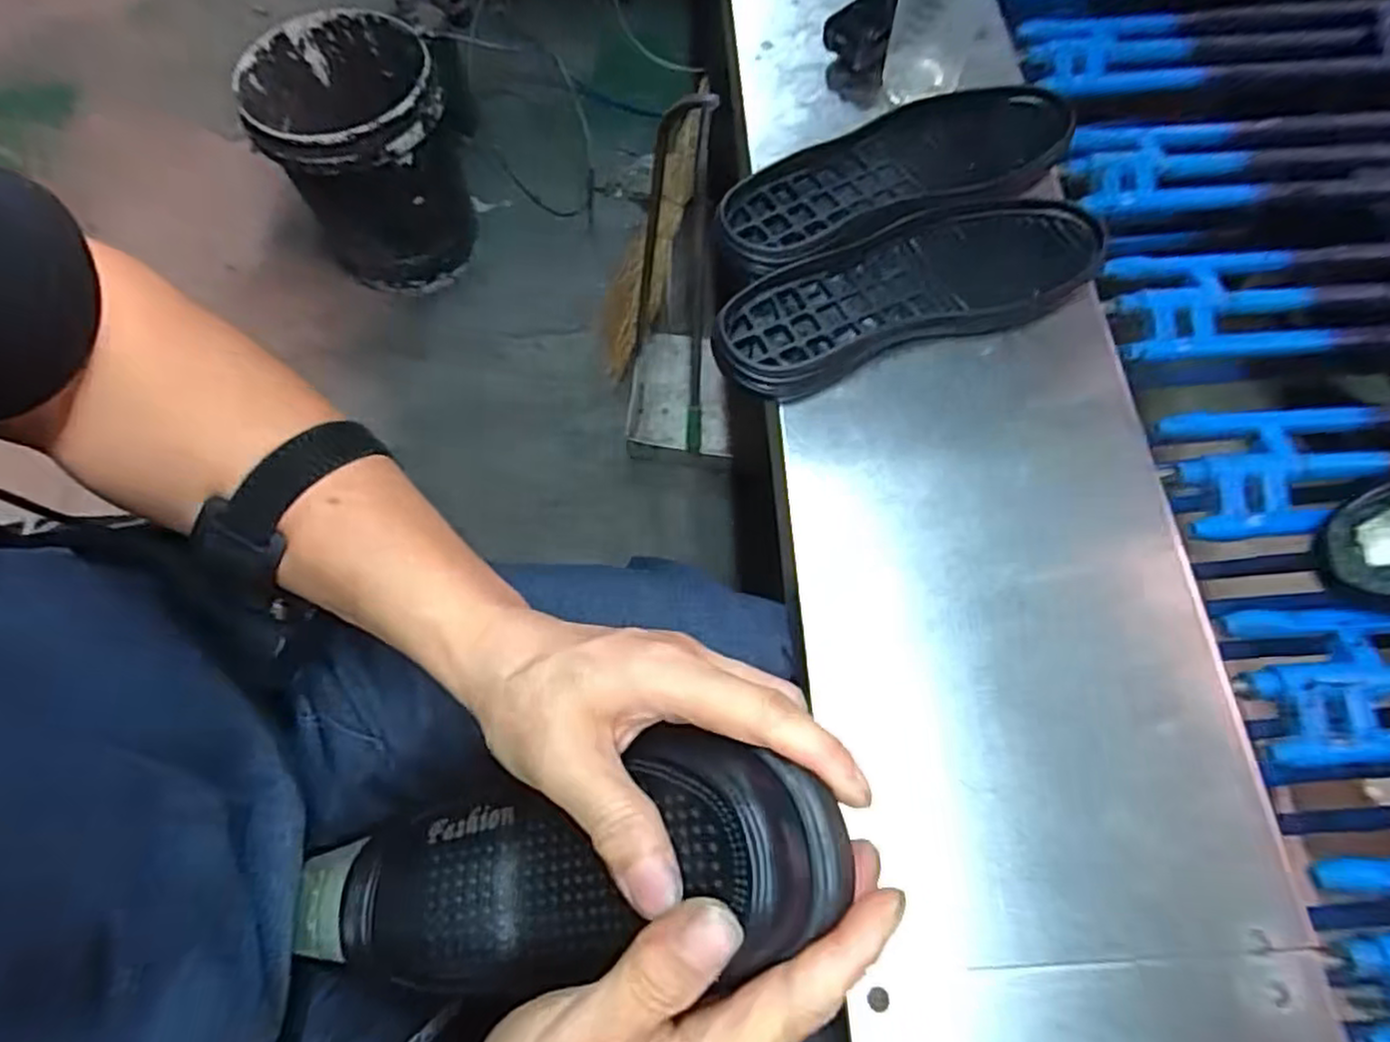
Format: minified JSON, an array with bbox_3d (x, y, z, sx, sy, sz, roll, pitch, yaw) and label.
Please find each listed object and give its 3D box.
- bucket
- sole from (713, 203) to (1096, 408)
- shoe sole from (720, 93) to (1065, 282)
[{"bbox_3d":[-0.562,-0.635,1.290,0.298,0.359,0.314,-19,67,-6],"label":"bucket"},{"bbox_3d":[0.144,-0.159,0.492,0.273,0.028,0.099,-20,68,-5],"label":"sole"},{"bbox_3d":[0.143,-0.256,0.529,0.271,0.021,0.102,-23,69,-6],"label":"shoe sole"}]

